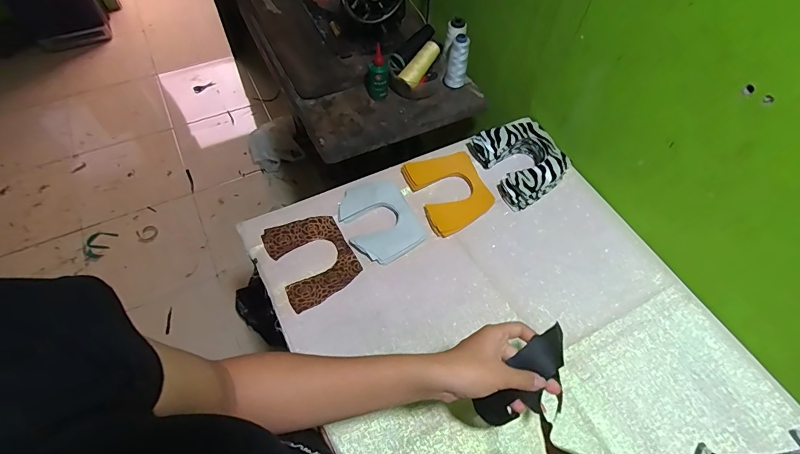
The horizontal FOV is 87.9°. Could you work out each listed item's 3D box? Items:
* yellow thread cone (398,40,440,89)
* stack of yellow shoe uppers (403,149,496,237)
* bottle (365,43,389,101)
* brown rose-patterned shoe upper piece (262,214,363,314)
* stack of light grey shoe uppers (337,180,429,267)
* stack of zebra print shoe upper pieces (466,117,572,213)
[{"bbox_3d":[0.044,-0.339,0.875,0.035,0.039,0.110,34,78,19],"label":"yellow thread cone"},{"bbox_3d":[0.091,-0.067,0.742,0.129,0.022,0.154,-17,59,-13],"label":"stack of yellow shoe uppers"},{"bbox_3d":[-0.048,-0.311,0.861,0.049,0.103,0.042,0,57,-2],"label":"bottle"},{"bbox_3d":[-0.142,0.049,0.678,0.120,0.008,0.153,-25,65,-18],"label":"brown rose-patterned shoe upper piece"},{"bbox_3d":[-0.034,-0.011,0.706,0.115,0.018,0.147,-26,61,-18],"label":"stack of light grey shoe uppers"},{"bbox_3d":[0.225,-0.125,0.774,0.141,0.060,0.161,-26,61,-18],"label":"stack of zebra print shoe upper pieces"}]

